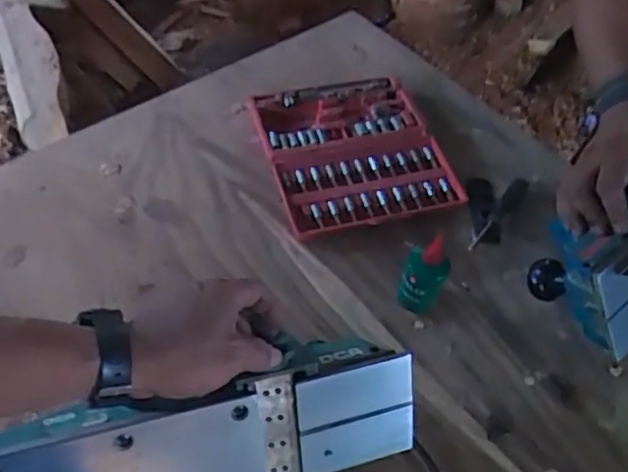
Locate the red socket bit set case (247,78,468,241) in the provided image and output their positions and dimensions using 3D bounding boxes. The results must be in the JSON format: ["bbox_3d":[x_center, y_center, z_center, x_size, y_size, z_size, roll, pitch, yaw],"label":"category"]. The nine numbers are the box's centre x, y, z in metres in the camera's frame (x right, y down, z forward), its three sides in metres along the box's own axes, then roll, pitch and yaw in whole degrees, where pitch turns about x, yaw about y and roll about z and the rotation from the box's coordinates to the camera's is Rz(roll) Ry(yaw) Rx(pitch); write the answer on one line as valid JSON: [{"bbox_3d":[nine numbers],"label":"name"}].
[{"bbox_3d":[0.055,-0.115,0.852,0.238,0.028,0.253,-10,55,-13],"label":"red socket bit set case"}]

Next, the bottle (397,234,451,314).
[{"bbox_3d":[0.121,0.046,0.688,0.049,0.101,0.044,19,53,9],"label":"bottle"}]

